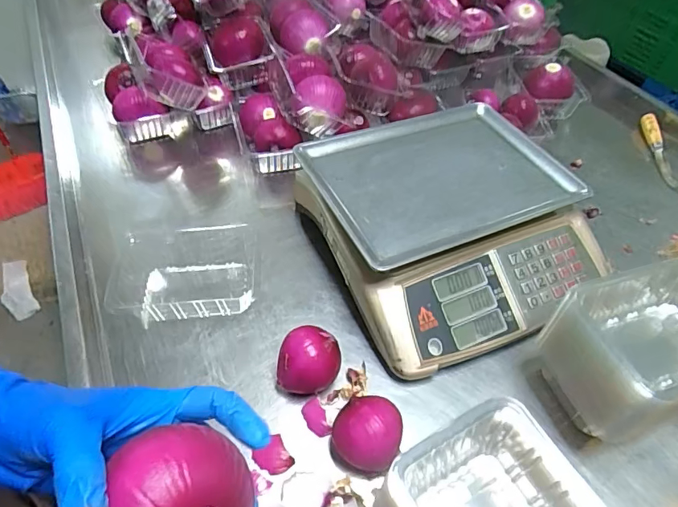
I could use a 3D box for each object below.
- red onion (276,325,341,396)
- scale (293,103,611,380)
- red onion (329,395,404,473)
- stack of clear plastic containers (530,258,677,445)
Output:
[{"bbox_3d":[-0.032,0.120,0.502,0.063,0.066,0.059,2,49,-2],"label":"red onion"},{"bbox_3d":[0.151,-0.043,0.629,0.348,0.113,0.337,-19,53,-18],"label":"scale"},{"bbox_3d":[0.028,0.182,0.459,0.064,0.059,0.060,2,49,-2],"label":"red onion"},{"bbox_3d":[0.333,0.108,0.494,0.189,0.146,0.131,-13,51,-14],"label":"stack of clear plastic containers"}]

